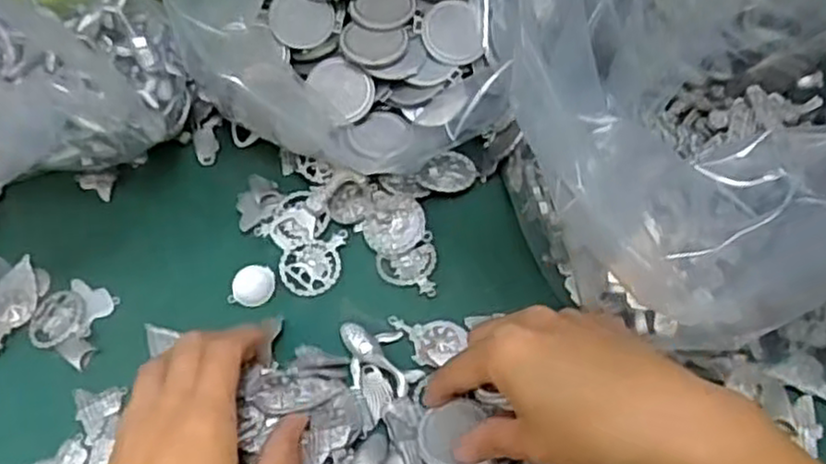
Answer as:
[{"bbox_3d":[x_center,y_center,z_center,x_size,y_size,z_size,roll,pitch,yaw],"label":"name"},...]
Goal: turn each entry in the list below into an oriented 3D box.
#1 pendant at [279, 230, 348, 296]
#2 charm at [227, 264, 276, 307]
[{"bbox_3d":[-0.056,0.019,0.427,0.041,0.004,0.033,-16,58,-7],"label":"pendant"},{"bbox_3d":[-0.092,0.031,0.420,0.024,0.009,0.023,-1,57,2],"label":"charm"}]

